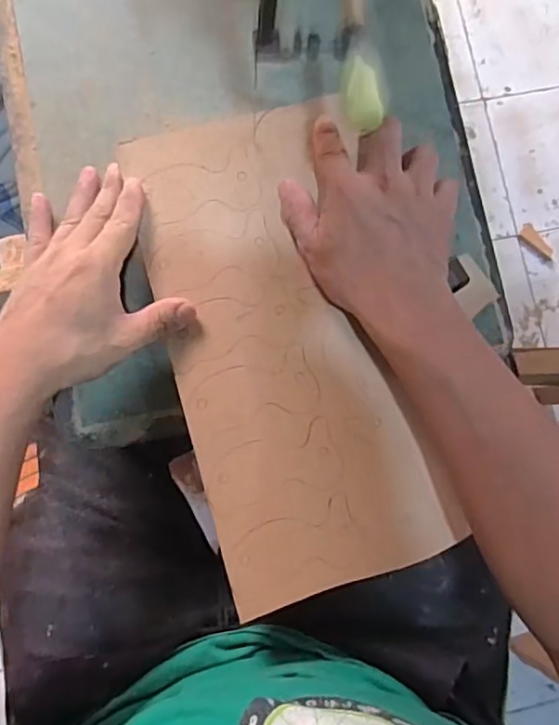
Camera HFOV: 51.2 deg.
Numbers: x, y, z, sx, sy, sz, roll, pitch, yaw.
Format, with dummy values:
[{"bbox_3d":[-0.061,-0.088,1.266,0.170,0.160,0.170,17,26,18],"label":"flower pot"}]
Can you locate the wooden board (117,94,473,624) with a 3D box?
[{"bbox_3d":[0.001,-0.013,0.434,0.164,0.008,0.352,-17,85,-7],"label":"wooden board"}]

